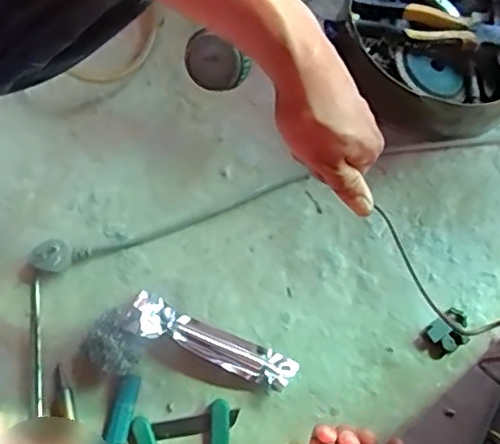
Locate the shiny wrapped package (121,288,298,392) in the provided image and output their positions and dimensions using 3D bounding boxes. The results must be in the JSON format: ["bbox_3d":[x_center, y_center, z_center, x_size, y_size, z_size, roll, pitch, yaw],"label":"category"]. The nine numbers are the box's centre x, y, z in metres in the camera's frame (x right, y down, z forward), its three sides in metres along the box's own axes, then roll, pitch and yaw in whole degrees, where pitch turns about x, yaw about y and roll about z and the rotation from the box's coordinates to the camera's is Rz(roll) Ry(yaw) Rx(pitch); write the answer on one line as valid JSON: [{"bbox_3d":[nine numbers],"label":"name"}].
[{"bbox_3d":[-0.040,0.121,0.616,0.177,0.019,0.041,21,74,5],"label":"shiny wrapped package"}]

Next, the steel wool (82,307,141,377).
[{"bbox_3d":[-0.138,0.123,0.606,0.048,0.034,0.061,-38,78,-12],"label":"steel wool"}]

